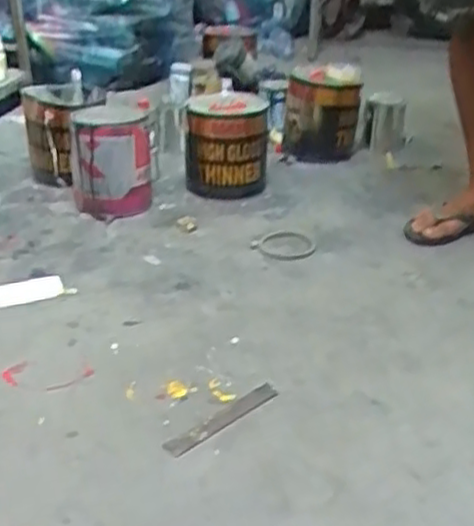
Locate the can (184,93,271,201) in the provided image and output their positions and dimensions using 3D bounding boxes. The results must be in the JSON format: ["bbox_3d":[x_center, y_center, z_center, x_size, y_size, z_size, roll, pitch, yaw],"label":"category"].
[{"bbox_3d":[-0.022,-0.251,1.569,0.172,0.205,0.176,0,28,0],"label":"can"}]

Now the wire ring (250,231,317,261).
[{"bbox_3d":[0.094,-0.034,1.392,0.121,0.013,0.096,28,49,36],"label":"wire ring"}]

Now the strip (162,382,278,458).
[{"bbox_3d":[-0.016,0.199,0.939,0.177,0.006,0.031,-22,36,-36],"label":"strip"}]

